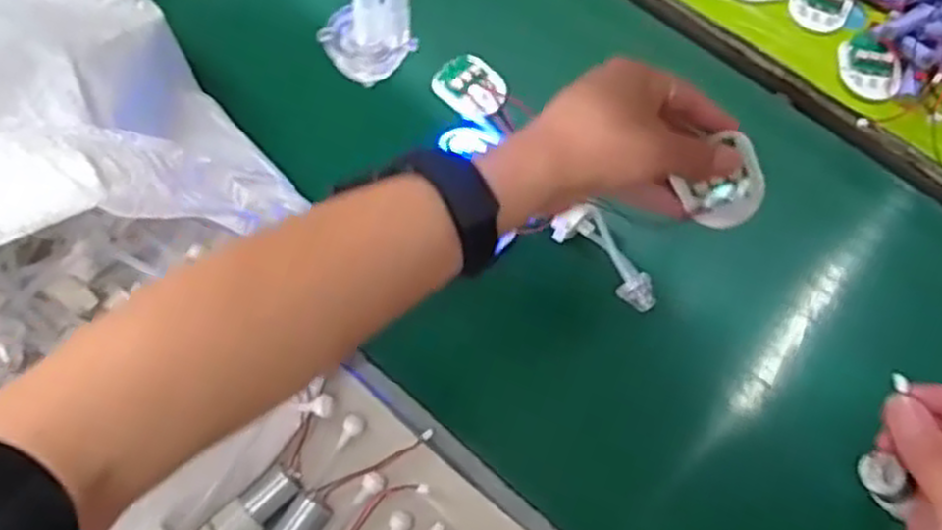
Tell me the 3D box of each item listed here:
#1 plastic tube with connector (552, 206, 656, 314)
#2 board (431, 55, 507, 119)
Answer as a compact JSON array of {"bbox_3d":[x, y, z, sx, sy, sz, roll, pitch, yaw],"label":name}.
[{"bbox_3d":[0.095,-0.002,0.547,0.039,0.018,0.085,-30,70,-14],"label":"plastic tube with connector"},{"bbox_3d":[-0.001,-0.143,0.624,0.058,0.011,0.050,42,71,15],"label":"board"}]

